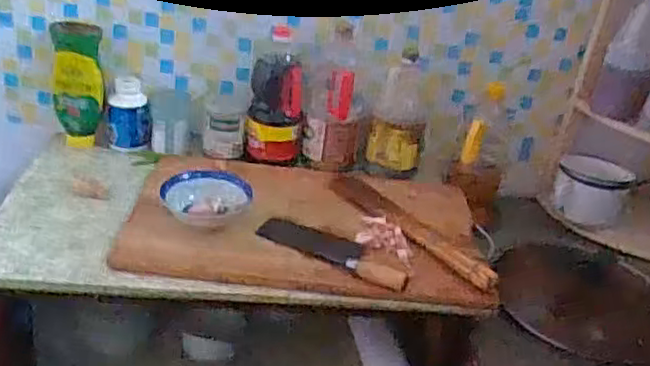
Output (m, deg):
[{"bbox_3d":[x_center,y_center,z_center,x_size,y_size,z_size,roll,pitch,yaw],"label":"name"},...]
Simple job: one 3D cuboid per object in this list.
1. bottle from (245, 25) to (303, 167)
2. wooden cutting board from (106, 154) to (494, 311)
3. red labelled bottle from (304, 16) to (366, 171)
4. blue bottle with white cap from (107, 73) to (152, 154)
[{"bbox_3d":[-0.097,-0.161,1.251,0.096,0.233,0.101,6,28,-3],"label":"bottle"},{"bbox_3d":[-0.033,0.059,1.097,0.573,0.035,0.344,4,29,3],"label":"wooden cutting board"},{"bbox_3d":[0.020,-0.158,1.249,0.106,0.239,0.096,6,28,-2],"label":"red labelled bottle"},{"bbox_3d":[-0.375,-0.129,1.271,0.079,0.127,0.067,-3,29,-19],"label":"blue bottle with white cap"}]

